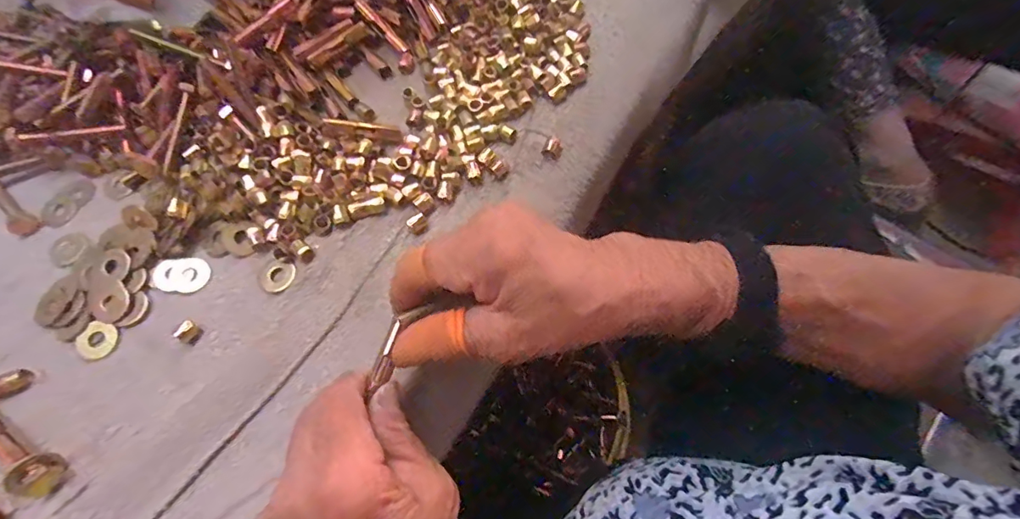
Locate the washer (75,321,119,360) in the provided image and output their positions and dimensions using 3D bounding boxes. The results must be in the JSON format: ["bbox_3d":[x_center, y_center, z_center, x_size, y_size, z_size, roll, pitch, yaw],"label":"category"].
[{"bbox_3d":[-0.224,0.044,0.260,0.019,0.004,0.020,26,70,13],"label":"washer"}]

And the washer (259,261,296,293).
[{"bbox_3d":[-0.132,0.009,0.271,0.020,0.004,0.017,7,67,5],"label":"washer"}]

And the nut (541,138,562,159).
[{"bbox_3d":[0.027,-0.070,0.299,0.011,0.009,0.013,20,69,10],"label":"nut"}]

